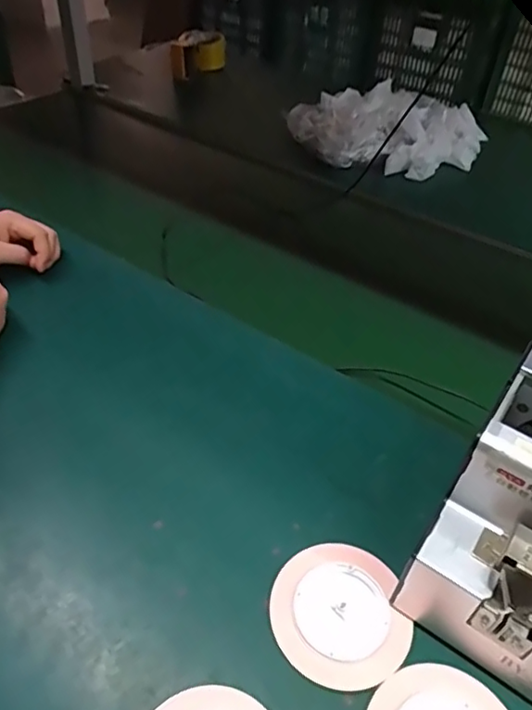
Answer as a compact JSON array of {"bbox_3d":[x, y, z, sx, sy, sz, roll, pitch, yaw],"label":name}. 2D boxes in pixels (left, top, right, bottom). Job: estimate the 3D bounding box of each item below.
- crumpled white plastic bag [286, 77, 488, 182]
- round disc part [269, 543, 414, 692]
[{"bbox_3d":[0.240,-0.410,1.014,0.377,0.088,0.203,0,43,-5],"label":"crumpled white plastic bag"},{"bbox_3d":[0.053,0.187,0.406,0.095,0.004,0.098,2,43,-2],"label":"round disc part"}]

